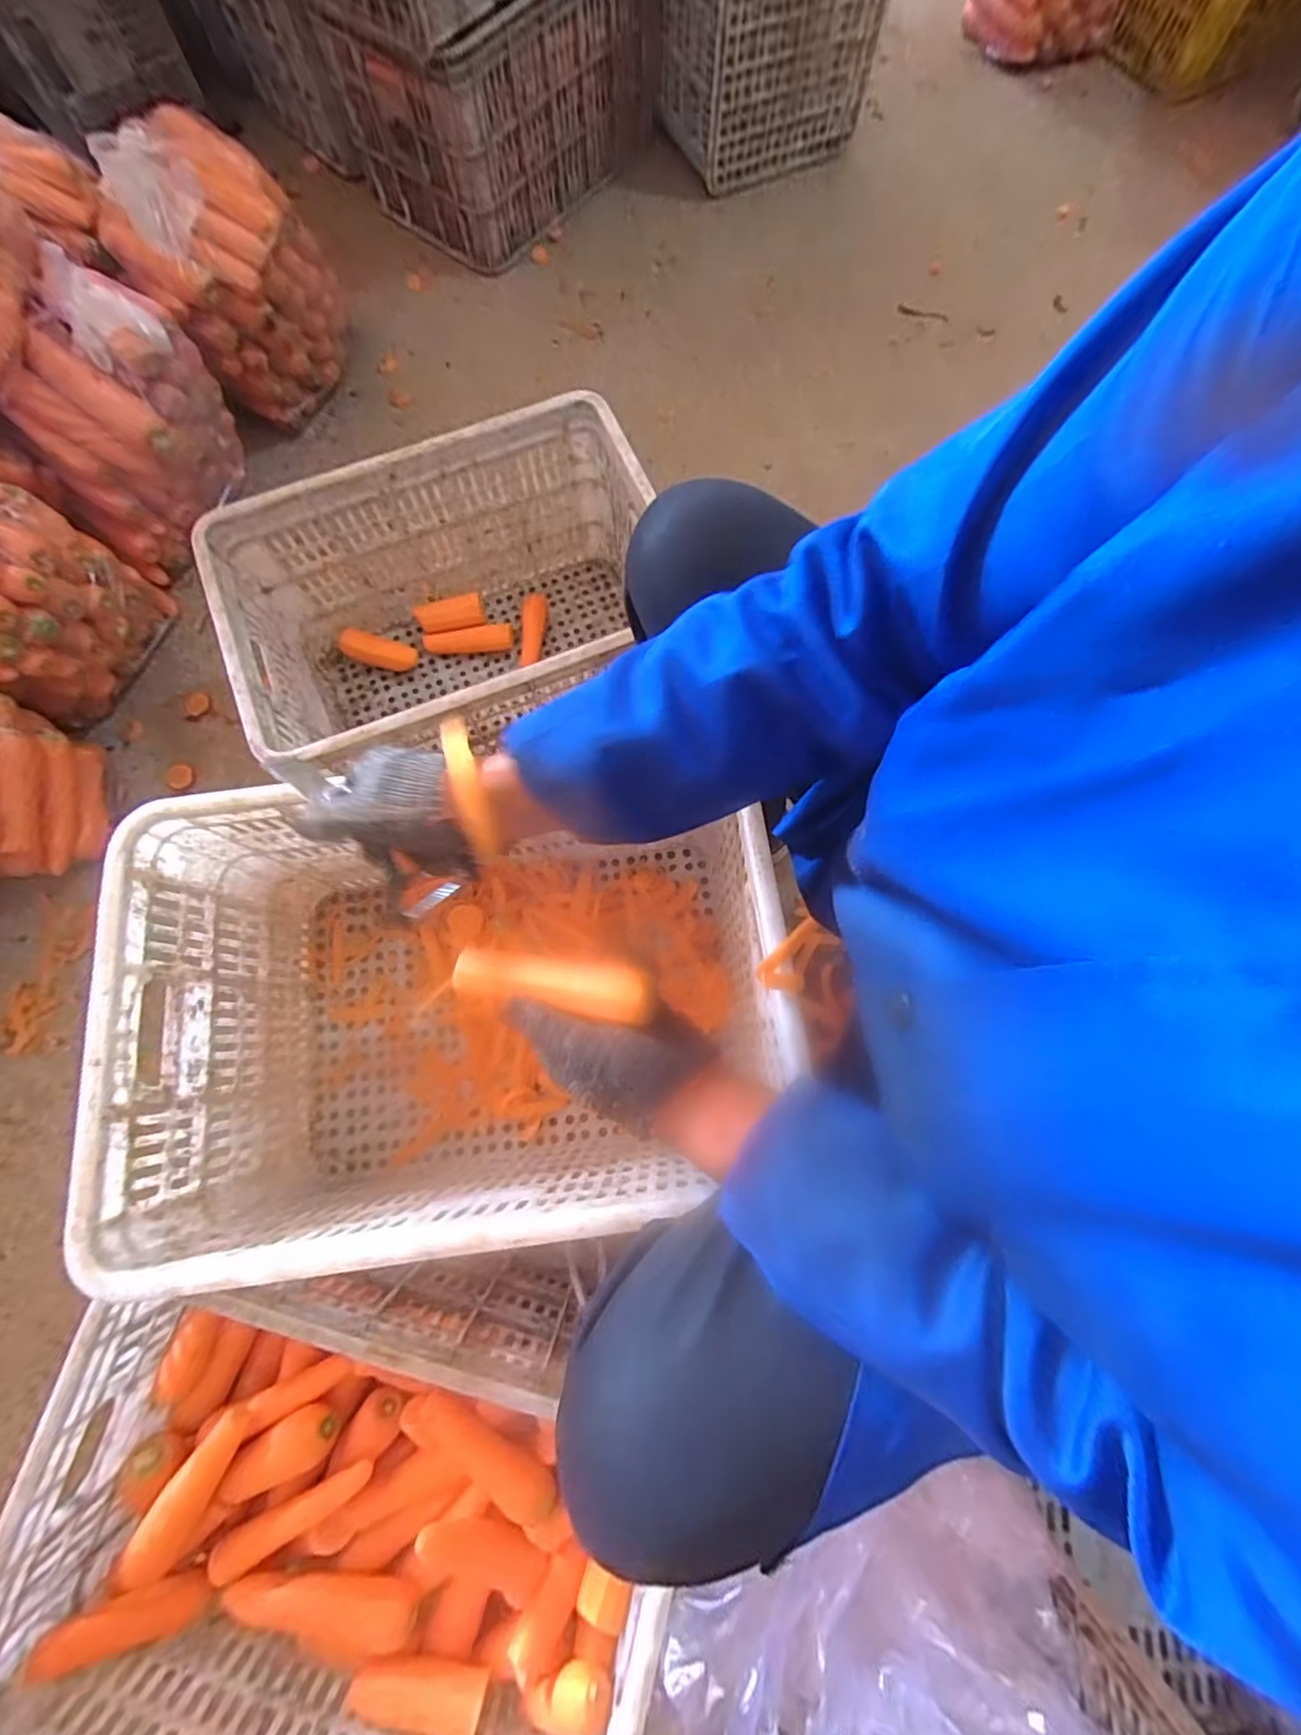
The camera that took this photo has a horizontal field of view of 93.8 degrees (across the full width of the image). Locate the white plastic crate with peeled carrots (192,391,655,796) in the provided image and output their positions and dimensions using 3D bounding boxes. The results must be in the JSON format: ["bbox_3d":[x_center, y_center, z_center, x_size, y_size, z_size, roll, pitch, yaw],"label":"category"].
[{"bbox_3d":[-0.242,-0.316,0.829,0.509,0.276,0.358,-22,77,-6],"label":"white plastic crate with peeled carrots"}]

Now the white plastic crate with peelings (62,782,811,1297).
[{"bbox_3d":[-0.193,0.151,0.686,0.595,0.325,0.422,-4,76,-1],"label":"white plastic crate with peelings"}]

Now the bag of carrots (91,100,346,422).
[{"bbox_3d":[-0.627,-0.906,0.952,0.266,0.320,0.184,-37,79,-9],"label":"bag of carrots"}]

